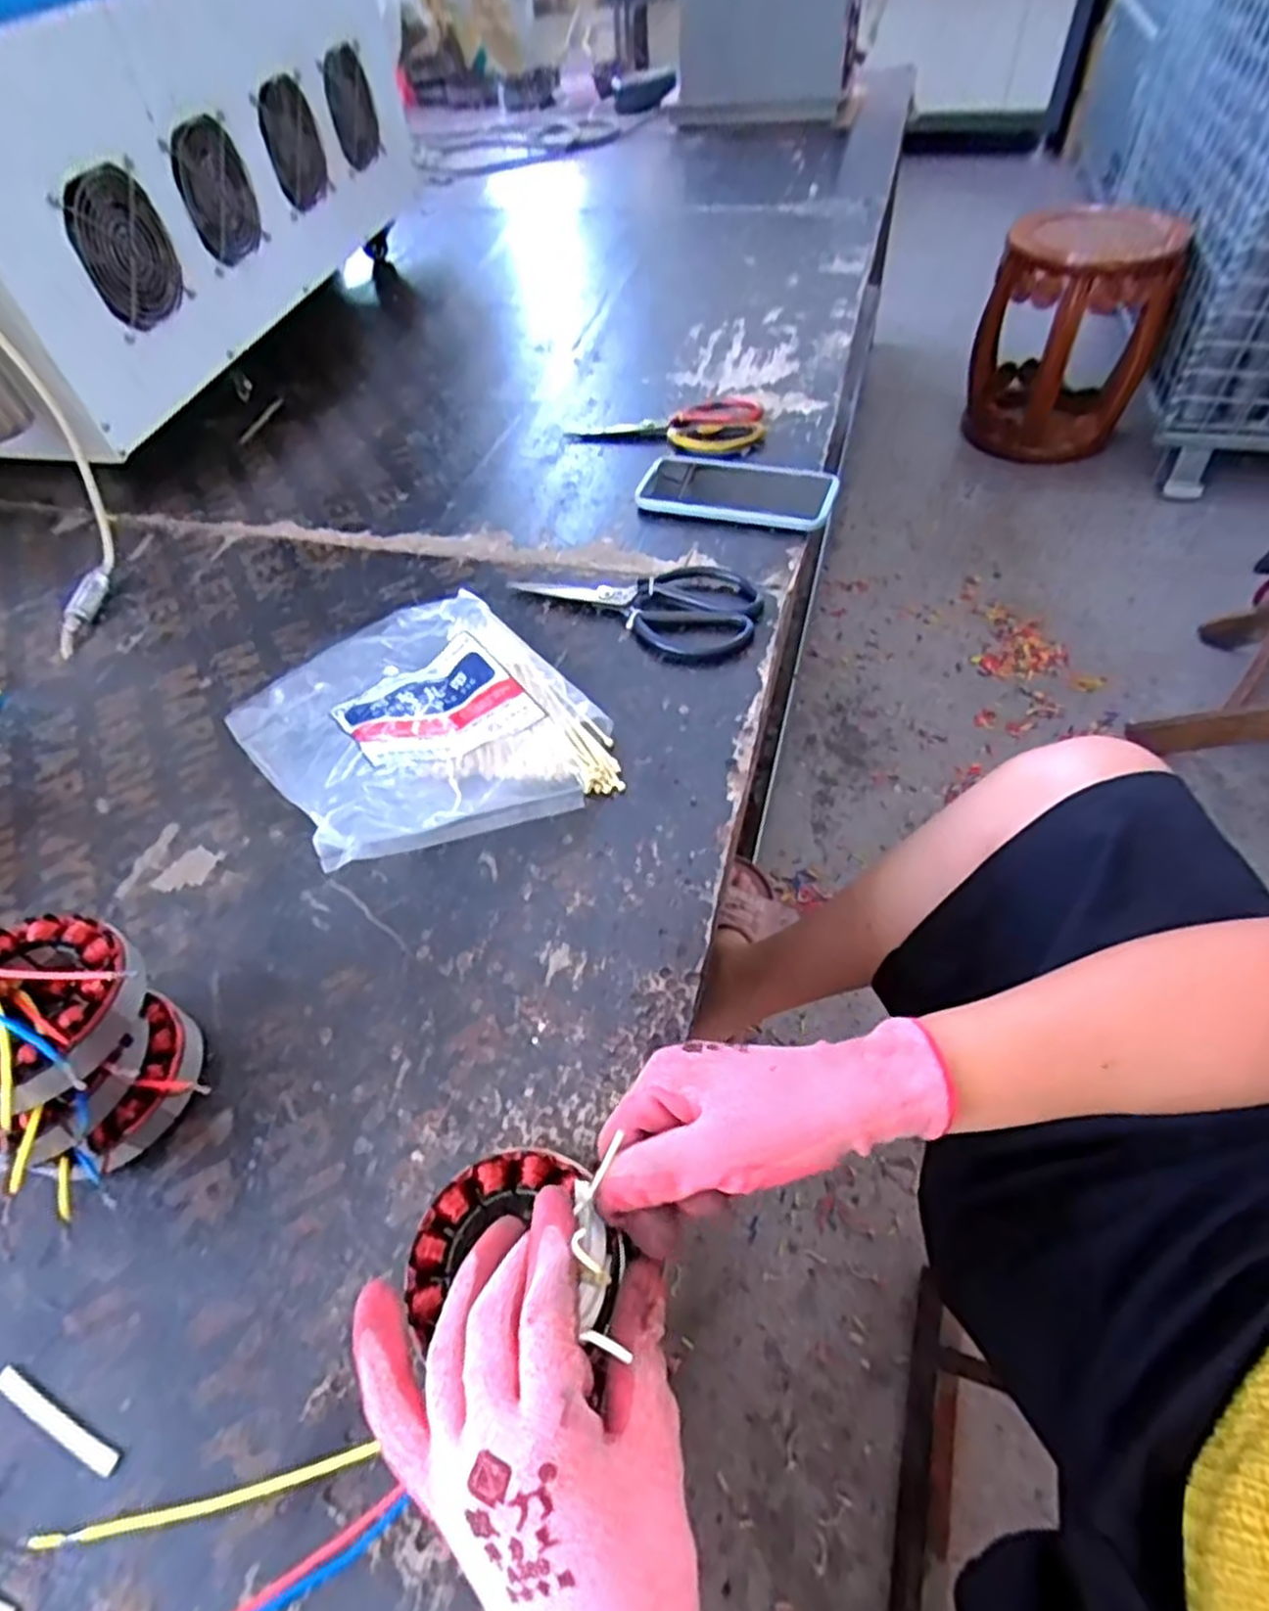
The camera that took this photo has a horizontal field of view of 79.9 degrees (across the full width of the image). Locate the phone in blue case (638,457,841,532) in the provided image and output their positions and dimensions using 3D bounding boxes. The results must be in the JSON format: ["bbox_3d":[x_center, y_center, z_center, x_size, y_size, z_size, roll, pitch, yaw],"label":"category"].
[{"bbox_3d":[0.089,-0.281,0.675,0.168,0.016,0.092,14,54,15],"label":"phone in blue case"}]

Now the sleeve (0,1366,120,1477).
[{"bbox_3d":[-0.234,0.249,0.307,0.067,0.004,0.008,19,56,18],"label":"sleeve"}]

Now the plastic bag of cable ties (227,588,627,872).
[{"bbox_3d":[-0.147,-0.067,0.503,0.196,0.068,0.249,-32,56,-19],"label":"plastic bag of cable ties"}]

